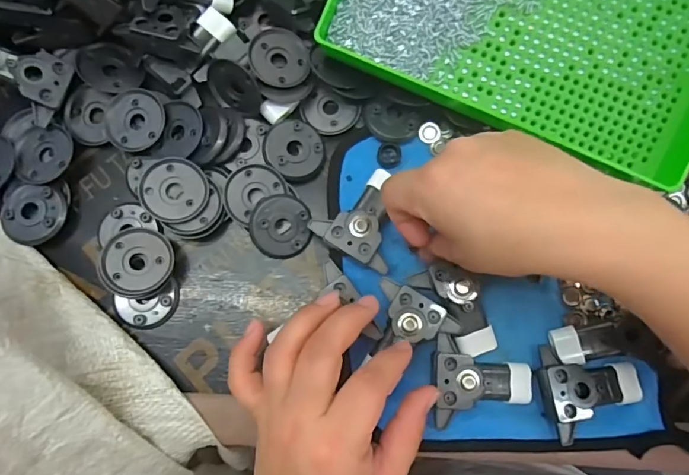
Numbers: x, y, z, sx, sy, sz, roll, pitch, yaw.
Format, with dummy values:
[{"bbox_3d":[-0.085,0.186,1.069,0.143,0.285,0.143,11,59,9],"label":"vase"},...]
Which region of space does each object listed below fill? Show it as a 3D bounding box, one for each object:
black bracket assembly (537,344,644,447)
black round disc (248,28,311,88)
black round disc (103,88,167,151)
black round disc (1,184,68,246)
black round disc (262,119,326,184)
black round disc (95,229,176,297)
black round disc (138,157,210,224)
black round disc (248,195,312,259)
[{"bbox_3d":[0.154,0.095,0.291,0.069,0.028,0.054,-4,82,-3],"label":"black bracket assembly"},{"bbox_3d":[-0.045,-0.124,0.317,0.040,0.004,0.043,3,77,-15],"label":"black round disc"},{"bbox_3d":[-0.143,-0.079,0.315,0.039,0.011,0.043,-1,82,-3],"label":"black round disc"},{"bbox_3d":[-0.207,-0.016,0.305,0.037,0.011,0.039,0,82,-2],"label":"black round disc"},{"bbox_3d":[-0.034,-0.061,0.317,0.041,0.010,0.043,0,82,-2],"label":"black round disc"},{"bbox_3d":[-0.133,0.016,0.294,0.043,0.006,0.044,4,75,-14],"label":"black round disc"},{"bbox_3d":[-0.112,-0.031,0.301,0.042,0.006,0.041,3,79,-15],"label":"black round disc"},{"bbox_3d":[-0.043,-0.007,0.309,0.039,0.012,0.041,-8,82,-4],"label":"black round disc"}]

